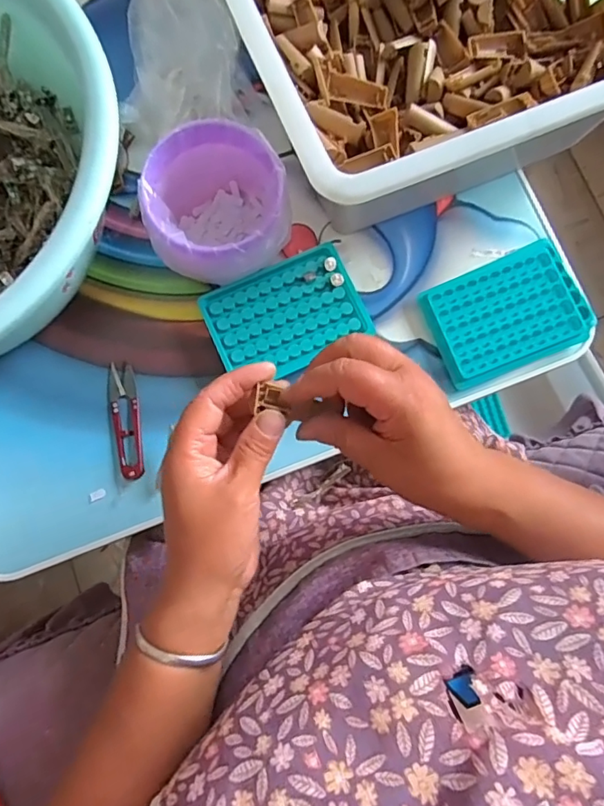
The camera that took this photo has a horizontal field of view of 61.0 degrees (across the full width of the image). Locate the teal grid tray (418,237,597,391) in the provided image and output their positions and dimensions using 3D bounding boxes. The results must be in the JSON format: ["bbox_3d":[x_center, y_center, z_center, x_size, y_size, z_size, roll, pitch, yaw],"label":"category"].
[{"bbox_3d":[0.185,-0.081,0.462,0.138,0.016,0.097,-22,80,-5],"label":"teal grid tray"}]

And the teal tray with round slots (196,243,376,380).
[{"bbox_3d":[-0.015,-0.077,0.446,0.128,0.010,0.094,-23,80,-5],"label":"teal tray with round slots"}]

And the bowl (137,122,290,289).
[{"bbox_3d":[-0.067,-0.158,0.431,0.108,0.086,0.110,0,79,-1],"label":"bowl"}]

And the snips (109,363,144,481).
[{"bbox_3d":[-0.153,0.016,0.447,0.024,0.005,0.100,-8,79,-2],"label":"snips"}]

